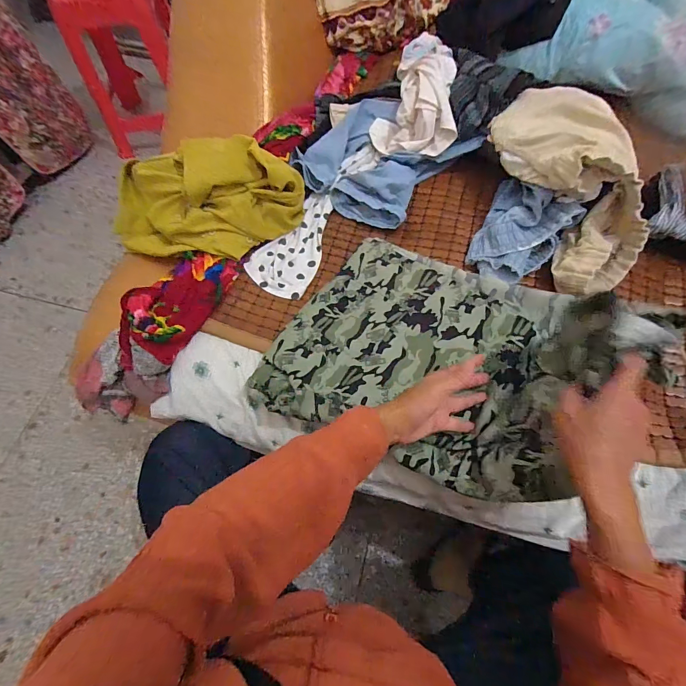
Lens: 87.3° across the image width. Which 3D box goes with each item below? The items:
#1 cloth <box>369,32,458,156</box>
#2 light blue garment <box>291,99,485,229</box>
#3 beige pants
[{"bbox_3d":[0.137,-0.502,0.681,0.144,0.082,0.328,5,65,4],"label":"cloth"},{"bbox_3d":[0.062,-0.333,0.657,0.245,0.055,0.230,40,72,18],"label":"light blue garment"},{"bbox_3d":[0.353,-0.241,0.523,0.146,0.109,0.329,-19,84,-8],"label":"beige pants"}]

